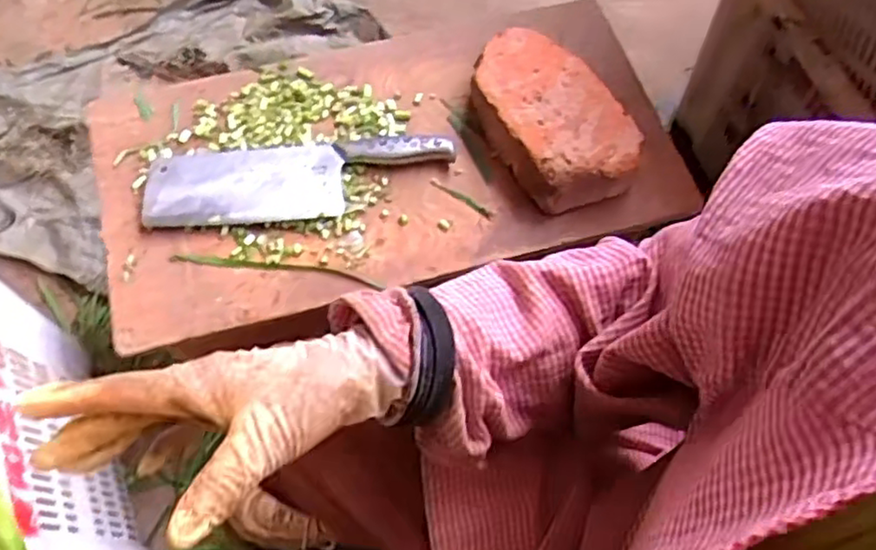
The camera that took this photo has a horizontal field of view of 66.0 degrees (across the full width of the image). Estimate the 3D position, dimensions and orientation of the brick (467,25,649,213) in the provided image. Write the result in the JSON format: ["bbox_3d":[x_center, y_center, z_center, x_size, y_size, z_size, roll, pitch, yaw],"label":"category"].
[{"bbox_3d":[0.115,-0.162,0.682,0.119,0.047,0.200,-30,71,-13],"label":"brick"}]

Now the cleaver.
[{"bbox_3d":[-0.137,-0.096,0.673,0.299,0.022,0.088,-4,68,-3],"label":"cleaver"}]

